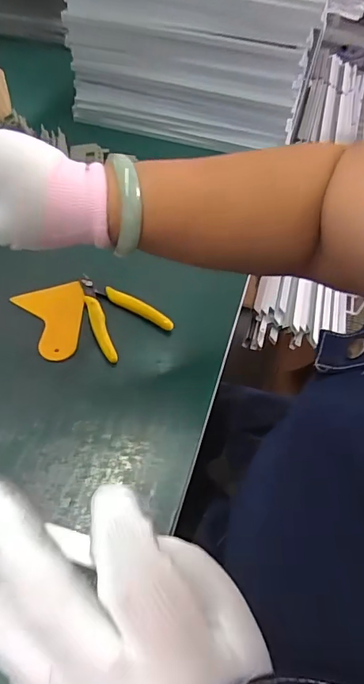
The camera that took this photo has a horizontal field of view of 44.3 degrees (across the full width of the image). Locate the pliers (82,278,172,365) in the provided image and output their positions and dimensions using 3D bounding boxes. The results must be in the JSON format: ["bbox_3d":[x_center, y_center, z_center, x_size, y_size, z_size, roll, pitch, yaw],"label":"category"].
[{"bbox_3d":[-0.074,-0.034,0.486,0.076,0.012,0.105,-32,61,-25],"label":"pliers"}]

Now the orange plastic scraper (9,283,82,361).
[{"bbox_3d":[-0.134,-0.023,0.476,0.069,0.008,0.092,-15,55,-15],"label":"orange plastic scraper"}]

